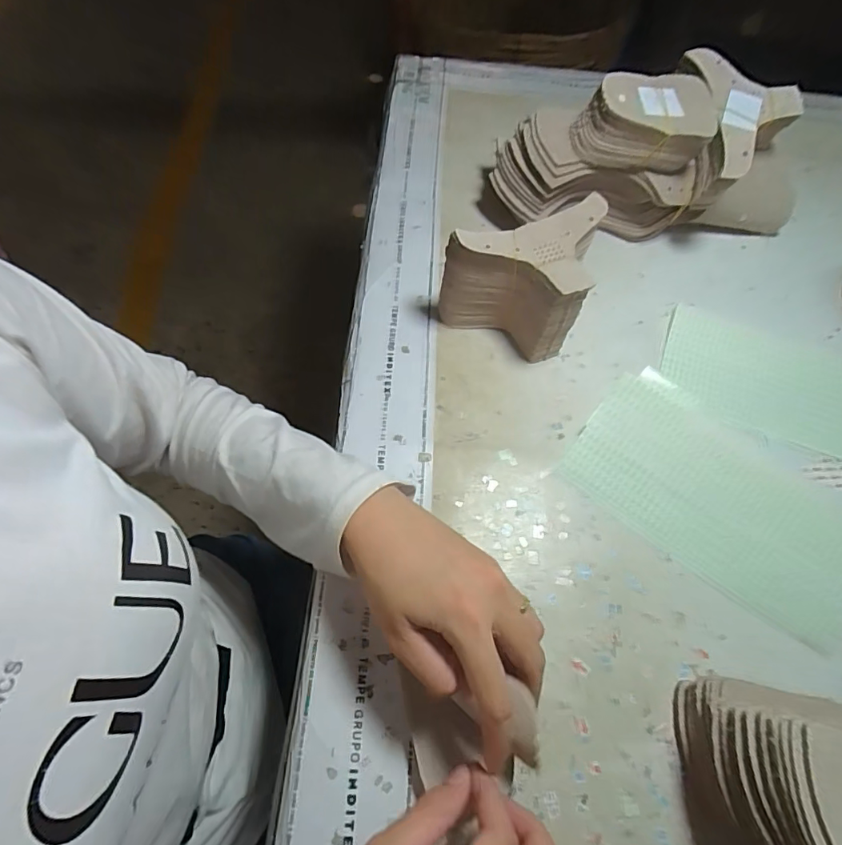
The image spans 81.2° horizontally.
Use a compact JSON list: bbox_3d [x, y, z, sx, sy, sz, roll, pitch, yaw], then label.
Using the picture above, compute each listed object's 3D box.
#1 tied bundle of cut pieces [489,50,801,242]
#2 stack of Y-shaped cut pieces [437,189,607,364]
[{"bbox_3d":[0.215,-0.241,0.455,0.281,0.124,0.102,7,61,0],"label":"tied bundle of cut pieces"},{"bbox_3d":[0.080,-0.124,0.403,0.108,0.086,0.099,21,62,8],"label":"stack of Y-shaped cut pieces"}]

